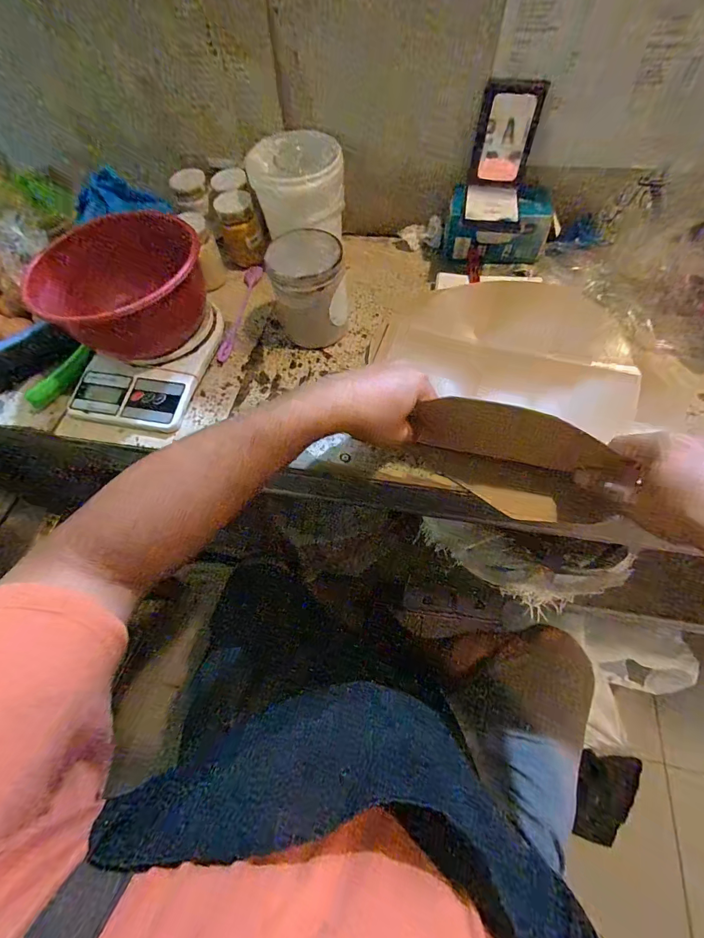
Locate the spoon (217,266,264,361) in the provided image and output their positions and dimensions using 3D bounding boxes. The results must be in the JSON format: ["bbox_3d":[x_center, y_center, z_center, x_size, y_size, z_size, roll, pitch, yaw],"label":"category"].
[{"bbox_3d":[-0.160,-0.230,0.536,0.024,0.007,0.194,3,63,5],"label":"spoon"}]

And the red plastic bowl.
[{"bbox_3d":[-0.288,-0.225,0.465,0.183,0.085,0.183,-1,63,3],"label":"red plastic bowl"}]

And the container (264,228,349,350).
[{"bbox_3d":[-0.051,-0.227,0.463,0.085,0.116,0.091,-2,62,2],"label":"container"}]

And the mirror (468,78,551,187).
[{"bbox_3d":[0.195,-0.423,0.470,0.071,0.099,0.006,10,46,7],"label":"mirror"}]

